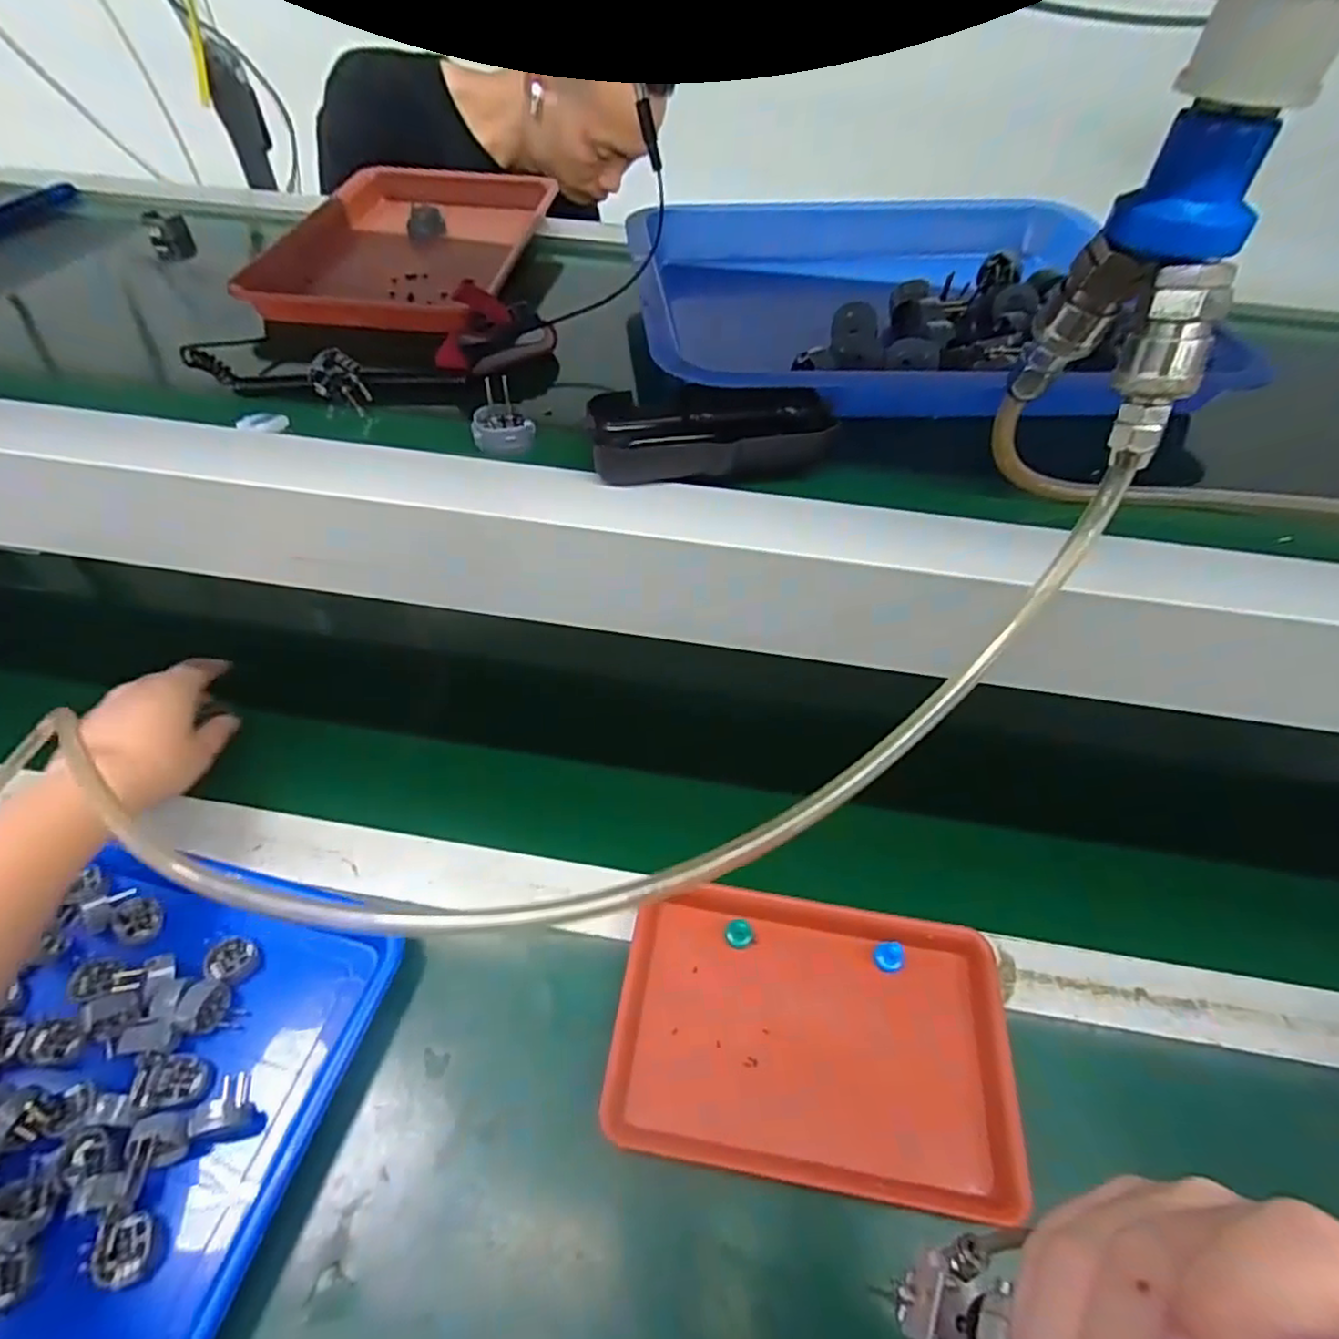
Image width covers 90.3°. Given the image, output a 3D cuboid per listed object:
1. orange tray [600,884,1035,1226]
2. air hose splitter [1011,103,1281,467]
[{"bbox_3d":[0.088,0.225,0.416,0.234,0.023,0.154,8,48,4],"label":"orange tray"},{"bbox_3d":[0.143,-0.114,0.201,0.048,0.083,0.038,24,51,18],"label":"air hose splitter"}]

